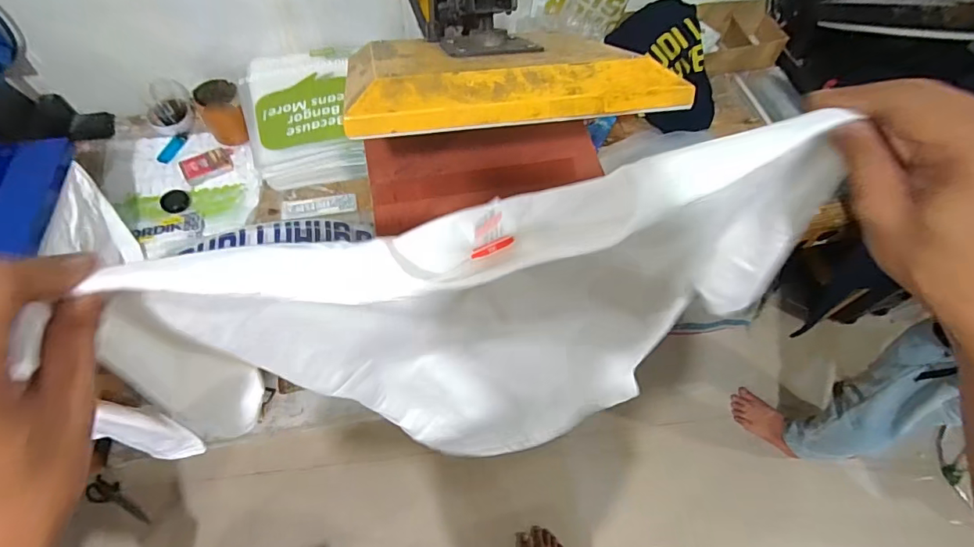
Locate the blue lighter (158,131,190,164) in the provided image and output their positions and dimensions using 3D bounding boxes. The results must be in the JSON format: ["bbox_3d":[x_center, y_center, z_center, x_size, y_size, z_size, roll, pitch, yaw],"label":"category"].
[{"bbox_3d":[-0.637,-0.259,0.992,0.025,0.012,0.083,19,62,8],"label":"blue lighter"}]

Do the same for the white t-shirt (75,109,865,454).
[{"bbox_3d":[0.029,0.098,0.553,0.470,0.667,0.090,-9,62,-7],"label":"white t-shirt"}]

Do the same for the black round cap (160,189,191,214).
[{"bbox_3d":[-0.591,-0.138,0.926,0.049,0.012,0.056,-40,70,-21],"label":"black round cap"}]

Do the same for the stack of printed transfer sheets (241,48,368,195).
[{"bbox_3d":[-0.358,-0.308,0.966,0.243,0.100,0.269,-9,62,-7],"label":"stack of printed transfer sheets"}]

